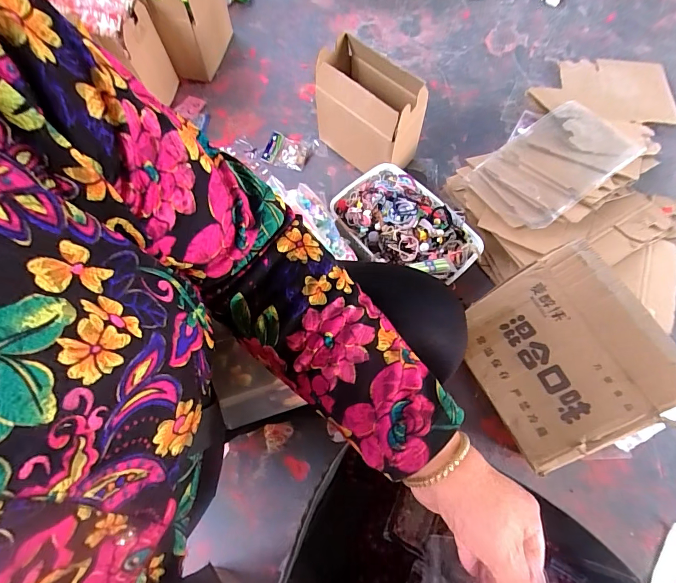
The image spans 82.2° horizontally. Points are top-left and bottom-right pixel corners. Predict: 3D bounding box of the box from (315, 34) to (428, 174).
[{"bbox_3d":[0.075,-0.397,0.878,0.134,0.213,0.244,-40,72,-17],"label":"box"}]

